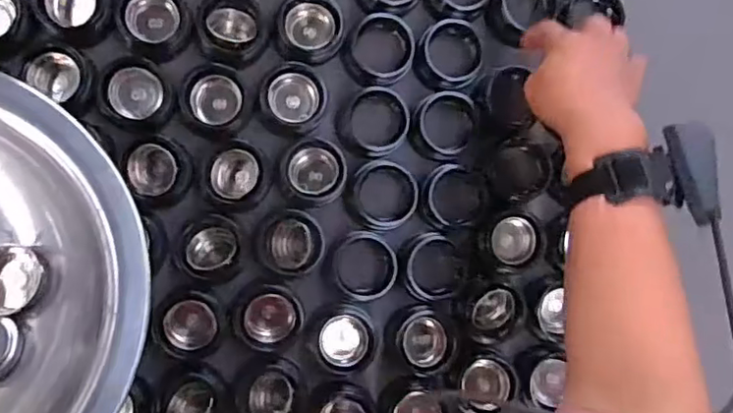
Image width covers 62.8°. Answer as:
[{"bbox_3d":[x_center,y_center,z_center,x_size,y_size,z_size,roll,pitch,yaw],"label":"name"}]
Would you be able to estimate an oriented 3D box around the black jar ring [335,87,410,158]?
[{"bbox_3d":[0.008,-0.079,0.567,0.063,0.025,0.065,0,87,-9],"label":"black jar ring"}]

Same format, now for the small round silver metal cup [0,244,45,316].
[{"bbox_3d":[-0.230,0.047,0.387,0.043,0.015,0.043,4,87,-8],"label":"small round silver metal cup"}]

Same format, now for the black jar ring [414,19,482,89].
[{"bbox_3d":[0.082,-0.149,0.584,0.068,0.025,0.059,6,86,-8],"label":"black jar ring"}]

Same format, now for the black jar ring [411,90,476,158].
[{"bbox_3d":[0.073,-0.077,0.578,0.063,0.023,0.064,0,87,-9],"label":"black jar ring"}]

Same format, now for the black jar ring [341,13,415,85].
[{"bbox_3d":[0.012,-0.148,0.569,0.067,0.028,0.061,0,87,-9],"label":"black jar ring"}]

